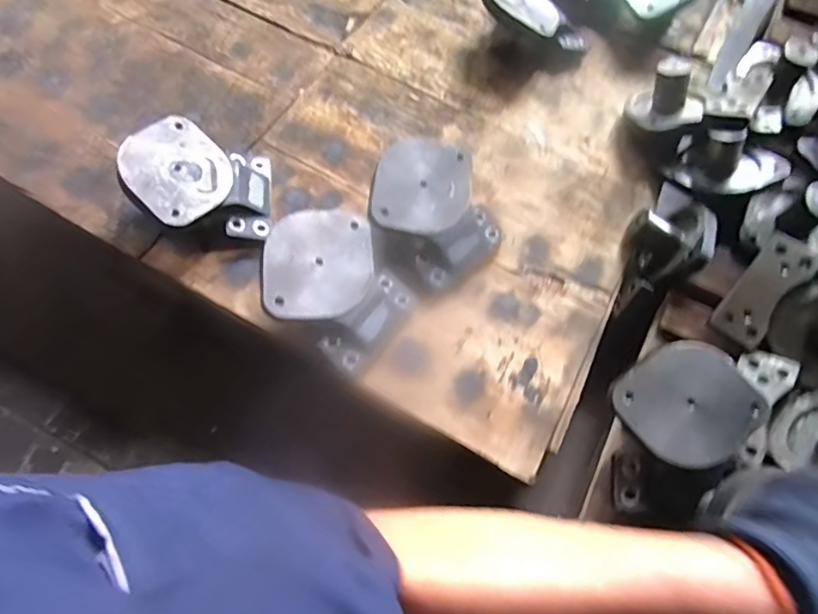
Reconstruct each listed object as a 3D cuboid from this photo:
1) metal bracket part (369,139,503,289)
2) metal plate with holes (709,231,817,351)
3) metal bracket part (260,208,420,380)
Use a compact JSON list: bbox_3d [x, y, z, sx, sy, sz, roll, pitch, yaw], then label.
[{"bbox_3d":[0.034,-0.136,0.757,0.164,0.097,0.179,-33,71,-14],"label":"metal bracket part"},{"bbox_3d":[0.457,-0.022,0.691,0.061,0.010,0.147,37,94,28],"label":"metal plate with holes"},{"bbox_3d":[-0.090,-0.030,0.692,0.177,0.112,0.174,27,69,11],"label":"metal bracket part"}]

